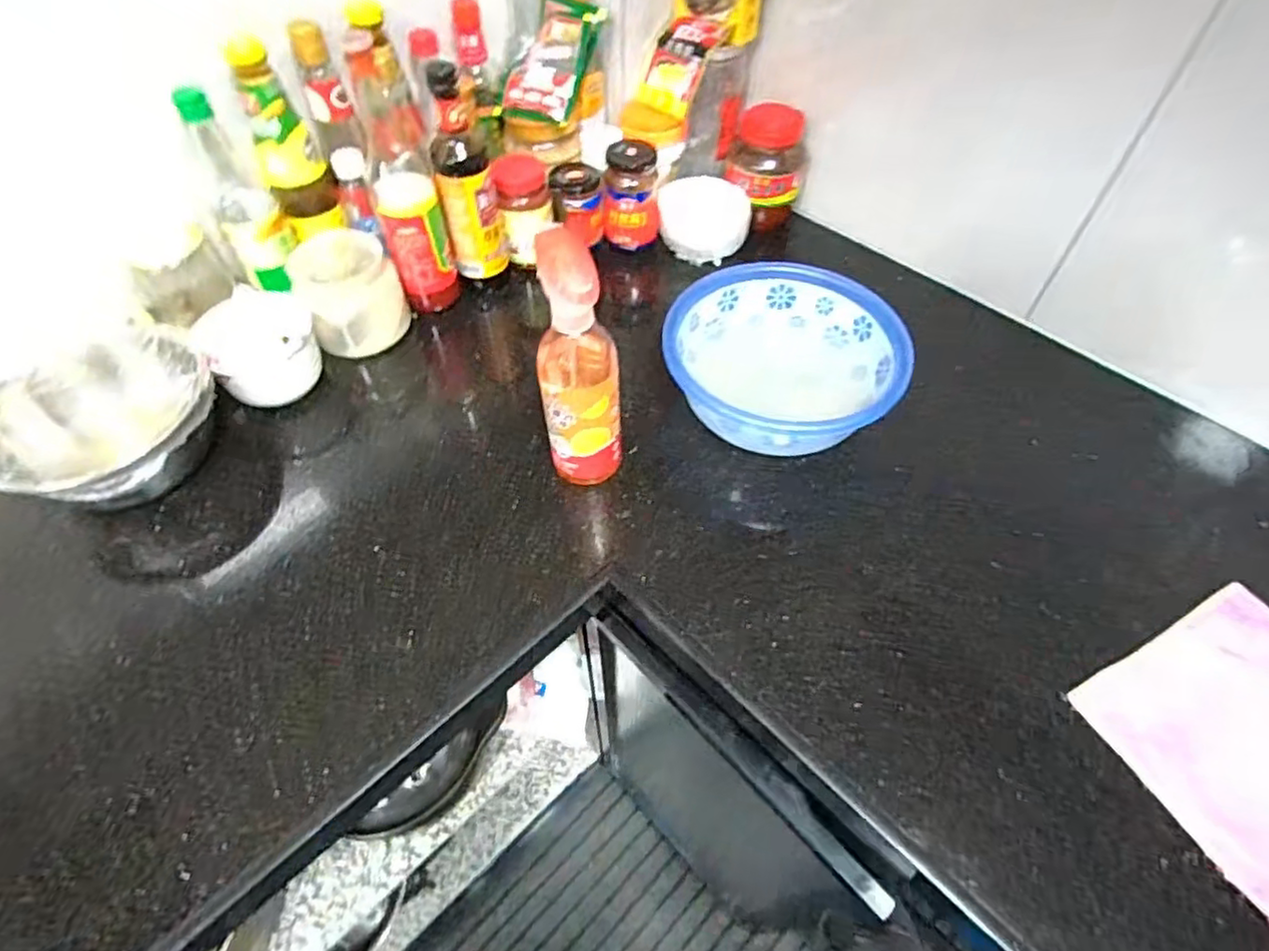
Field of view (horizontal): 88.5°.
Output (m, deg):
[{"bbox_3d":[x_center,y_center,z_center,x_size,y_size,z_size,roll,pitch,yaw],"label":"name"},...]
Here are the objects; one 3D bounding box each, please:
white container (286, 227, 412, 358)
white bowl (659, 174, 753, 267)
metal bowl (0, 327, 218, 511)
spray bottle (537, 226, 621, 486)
[{"bbox_3d":[-0.321,-0.207,0.740,0.107,0.102,0.085,-26,57,-19],"label":"white container"},{"bbox_3d":[0.091,-0.335,0.851,0.111,0.066,0.111,0,53,0],"label":"white bowl"},{"bbox_3d":[-0.491,-0.040,0.632,0.179,0.107,0.179,0,53,0],"label":"metal bowl"},{"bbox_3d":[-0.047,-0.086,0.566,0.069,0.248,0.071,-2,53,-2],"label":"spray bottle"}]

